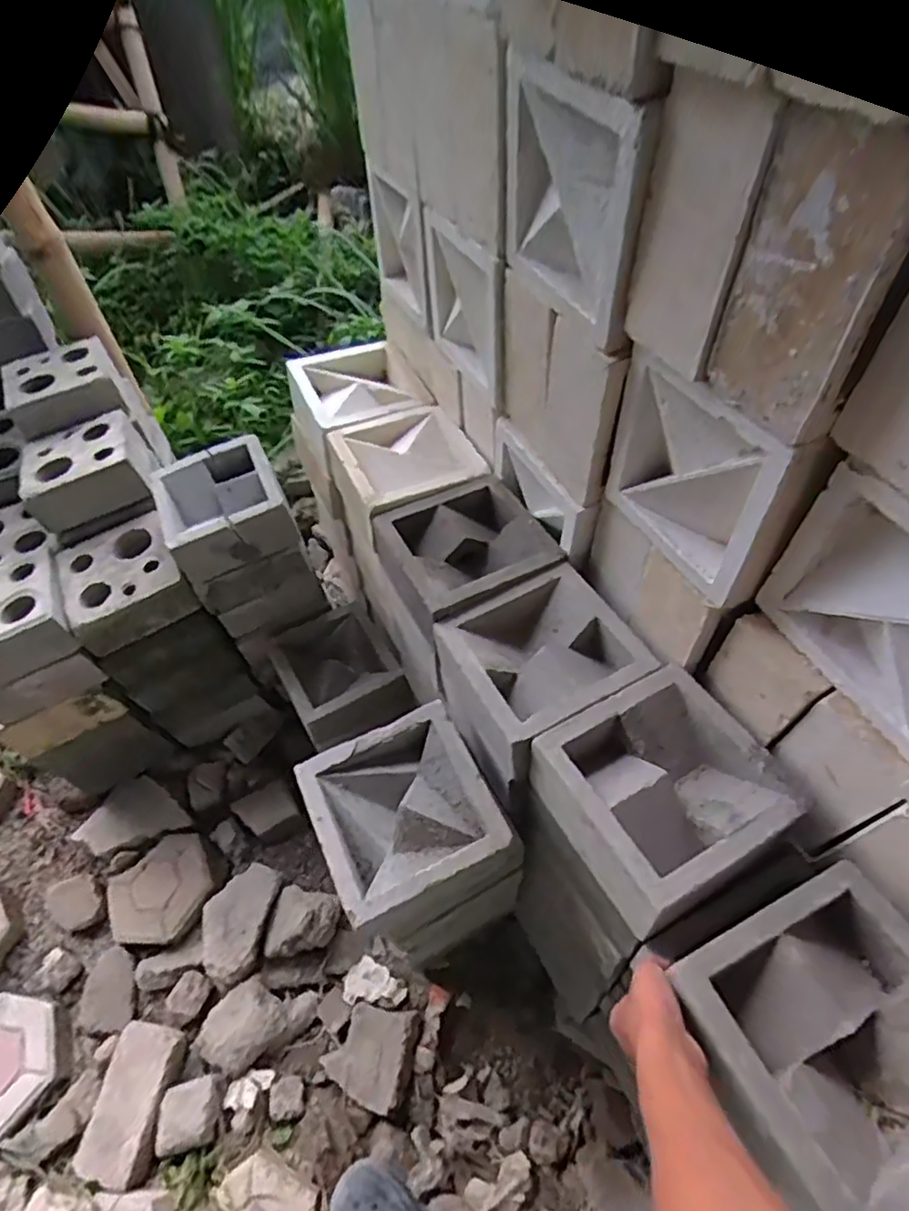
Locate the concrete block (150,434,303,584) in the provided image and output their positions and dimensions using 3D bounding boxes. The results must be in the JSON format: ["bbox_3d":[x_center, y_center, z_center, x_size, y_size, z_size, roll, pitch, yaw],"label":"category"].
[{"bbox_3d":[-0.411,-0.174,1.140,0.208,0.116,0.229,-26,57,-13],"label":"concrete block"}]

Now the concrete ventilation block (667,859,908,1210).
[{"bbox_3d":[0.315,0.349,0.528,0.202,0.074,0.191,-23,58,-14],"label":"concrete ventilation block"}]

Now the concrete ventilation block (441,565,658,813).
[{"bbox_3d":[0.108,0.097,0.851,0.211,0.196,0.193,-27,57,-14],"label":"concrete ventilation block"}]

